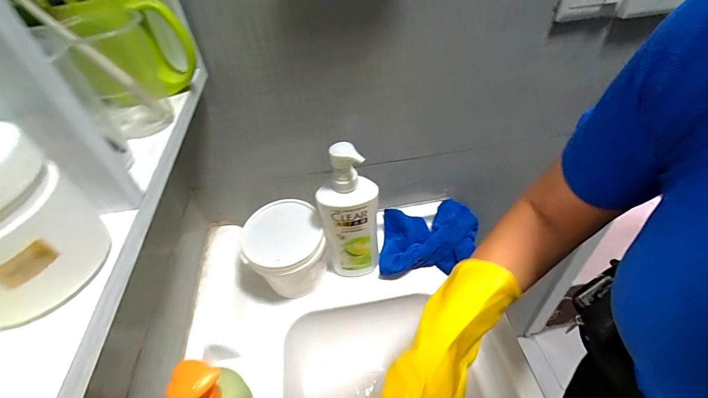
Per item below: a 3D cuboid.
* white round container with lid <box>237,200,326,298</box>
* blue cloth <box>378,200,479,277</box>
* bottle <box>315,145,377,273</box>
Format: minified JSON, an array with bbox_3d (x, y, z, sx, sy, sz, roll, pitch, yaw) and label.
[{"bbox_3d":[-0.103,0.085,0.550,0.117,0.119,0.116,-4,45,4],"label":"white round container with lid"},{"bbox_3d":[0.131,0.064,0.612,0.188,0.048,0.132,-9,45,-2],"label":"blue cloth"},{"bbox_3d":[-0.006,0.028,0.515,0.088,0.241,0.051,-11,45,-4],"label":"bottle"}]

